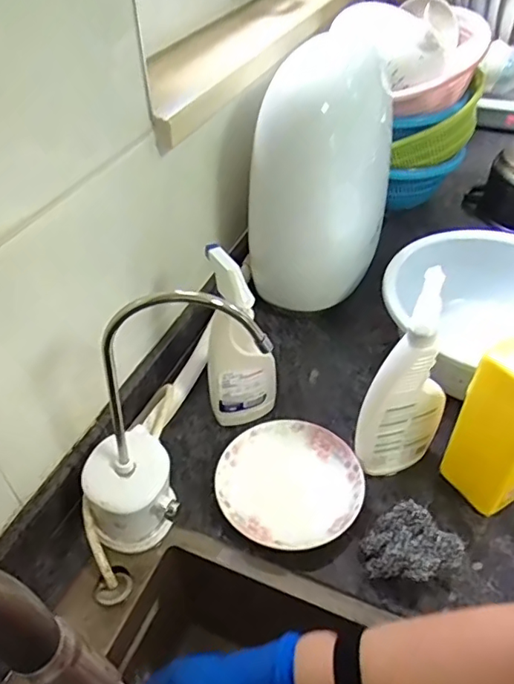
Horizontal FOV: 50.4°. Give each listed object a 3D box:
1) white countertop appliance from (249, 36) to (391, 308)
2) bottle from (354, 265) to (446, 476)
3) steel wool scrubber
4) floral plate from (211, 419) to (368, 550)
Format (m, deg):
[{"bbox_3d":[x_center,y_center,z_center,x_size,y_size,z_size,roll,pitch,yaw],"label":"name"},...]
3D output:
[{"bbox_3d":[0.110,-0.244,0.834,0.151,0.340,0.212,26,49,25],"label":"white countertop appliance"},{"bbox_3d":[0.165,0.052,0.600,0.085,0.273,0.048,-20,47,-19],"label":"bottle"},{"bbox_3d":[0.159,0.221,0.576,0.090,0.070,0.069,30,51,28],"label":"steel wool scrubber"},{"bbox_3d":[0.039,0.172,0.661,0.169,0.030,0.162,0,44,0],"label":"floral plate"}]

